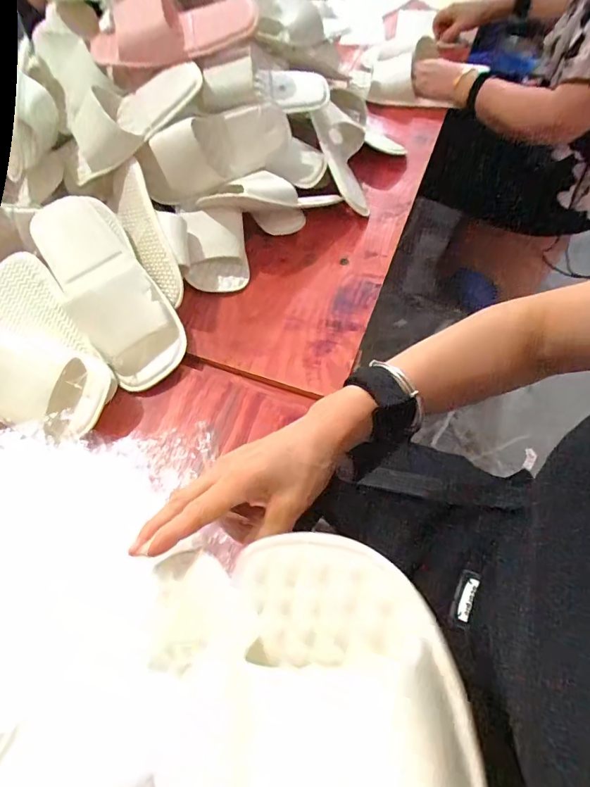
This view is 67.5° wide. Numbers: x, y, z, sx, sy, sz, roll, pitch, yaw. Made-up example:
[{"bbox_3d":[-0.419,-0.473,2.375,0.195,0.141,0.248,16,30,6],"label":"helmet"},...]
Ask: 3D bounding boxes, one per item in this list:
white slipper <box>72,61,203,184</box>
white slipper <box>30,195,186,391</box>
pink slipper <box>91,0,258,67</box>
[{"bbox_3d":[-0.231,-0.391,0.609,0.220,0.069,0.083,-32,63,3],"label":"white slipper"},{"bbox_3d":[-0.239,-0.141,0.569,0.110,0.059,0.265,-31,85,-14],"label":"white slipper"},{"bbox_3d":[-0.169,-0.506,0.602,0.237,0.060,0.099,-3,60,1],"label":"pink slipper"}]

